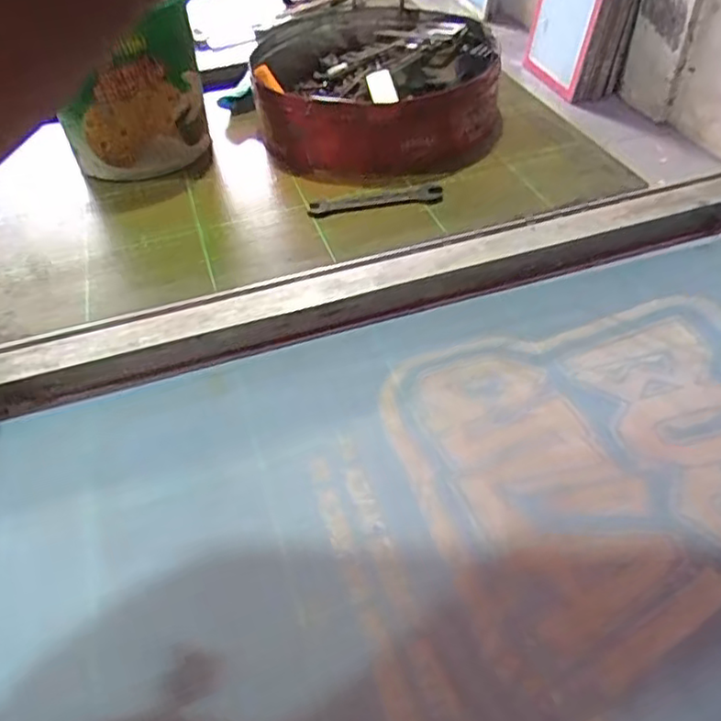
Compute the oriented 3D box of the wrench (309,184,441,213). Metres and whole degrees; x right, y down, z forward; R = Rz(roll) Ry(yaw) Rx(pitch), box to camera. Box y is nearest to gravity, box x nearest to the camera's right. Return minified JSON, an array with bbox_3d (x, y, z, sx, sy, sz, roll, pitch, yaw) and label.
[{"bbox_3d":[0.013,-0.150,0.604,0.119,0.007,0.020,-8,45,-2],"label":"wrench"}]

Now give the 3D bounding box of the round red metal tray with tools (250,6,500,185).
[{"bbox_3d":[0.011,-0.302,0.706,0.239,0.078,0.288,-11,45,-5],"label":"round red metal tray with tools"}]

